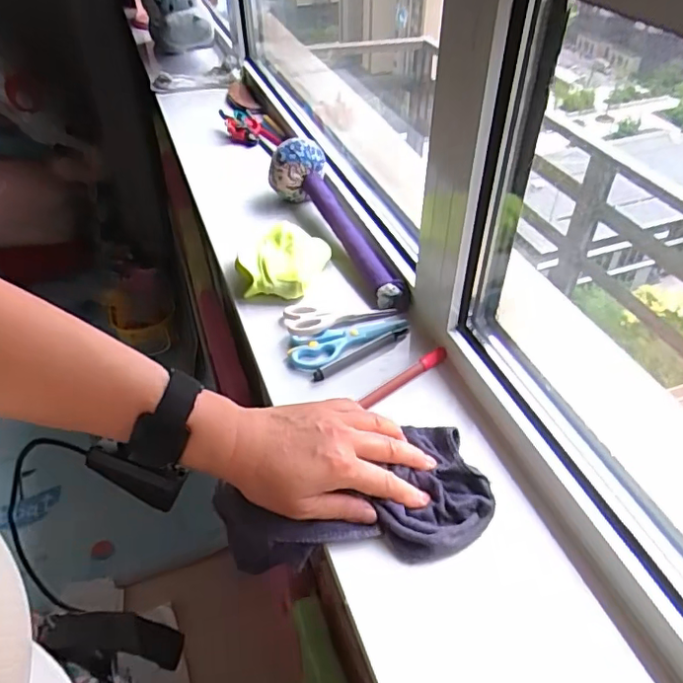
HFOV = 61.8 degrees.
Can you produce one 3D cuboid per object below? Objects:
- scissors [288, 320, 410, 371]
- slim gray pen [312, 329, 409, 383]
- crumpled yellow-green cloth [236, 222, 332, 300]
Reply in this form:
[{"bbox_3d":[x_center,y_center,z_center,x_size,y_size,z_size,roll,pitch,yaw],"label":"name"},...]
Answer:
[{"bbox_3d":[0.008,-0.002,0.607,0.132,0.012,0.051,-21,46,-21],"label":"scissors"},{"bbox_3d":[0.023,0.010,0.595,0.120,0.011,0.015,-25,48,-25],"label":"slim gray pen"},{"bbox_3d":[-0.072,-0.093,0.669,0.094,0.045,0.106,19,46,20],"label":"crumpled yellow-green cloth"}]

